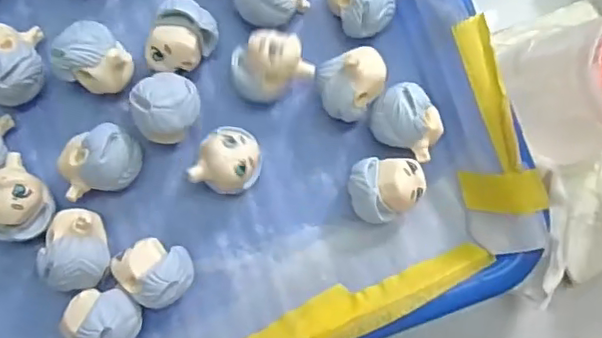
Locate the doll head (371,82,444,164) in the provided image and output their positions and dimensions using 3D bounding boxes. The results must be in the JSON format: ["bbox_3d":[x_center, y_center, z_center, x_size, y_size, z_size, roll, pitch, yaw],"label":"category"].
[{"bbox_3d":[0.040,-0.018,0.227,0.027,0.022,0.023,36,85,-2],"label":"doll head"}]

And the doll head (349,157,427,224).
[{"bbox_3d":[0.032,0.007,0.225,0.028,0.022,0.023,-16,89,-5],"label":"doll head"}]

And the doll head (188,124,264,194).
[{"bbox_3d":[-0.026,-0.003,0.218,0.022,0.028,0.023,0,88,-4],"label":"doll head"}]

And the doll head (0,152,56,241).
[{"bbox_3d":[-0.099,0.010,0.210,0.019,0.024,0.029,-10,88,-5],"label":"doll head"}]

